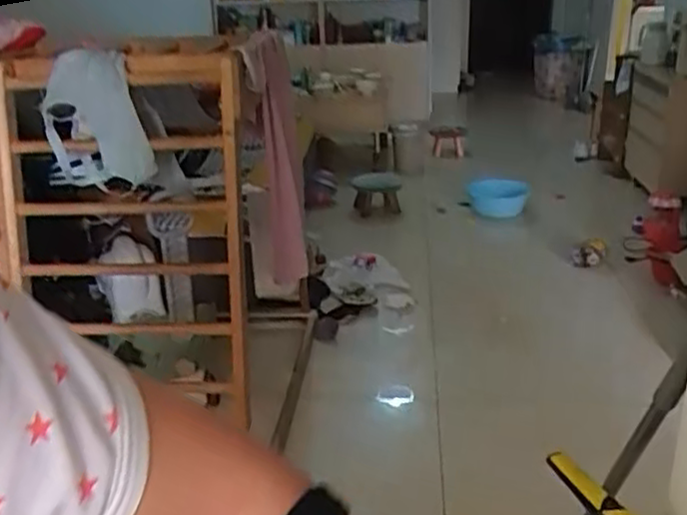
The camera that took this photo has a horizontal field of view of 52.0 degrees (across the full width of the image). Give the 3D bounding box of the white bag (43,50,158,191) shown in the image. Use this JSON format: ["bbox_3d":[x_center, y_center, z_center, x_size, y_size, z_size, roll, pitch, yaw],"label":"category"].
[{"bbox_3d":[-0.578,-0.323,1.647,0.261,0.306,0.039,2,8,11],"label":"white bag"}]

